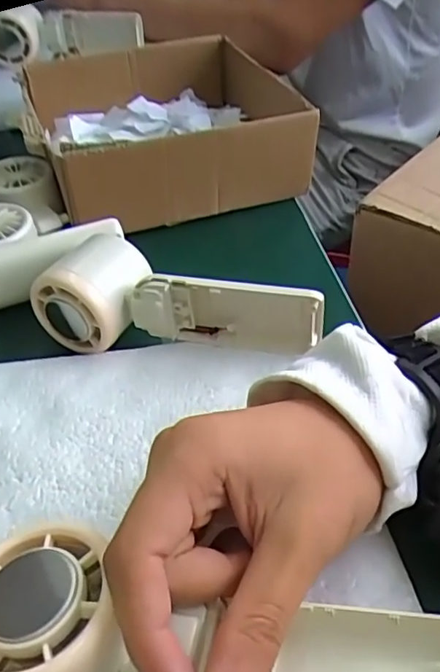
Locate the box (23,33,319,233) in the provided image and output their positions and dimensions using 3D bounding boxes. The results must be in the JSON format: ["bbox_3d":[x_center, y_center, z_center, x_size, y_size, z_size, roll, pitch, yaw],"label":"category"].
[{"bbox_3d":[-0.044,-0.195,0.505,0.215,0.075,0.236,-15,46,-13],"label":"box"}]

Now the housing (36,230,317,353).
[{"bbox_3d":[-0.025,-0.017,0.332,0.166,0.045,0.061,10,44,12],"label":"housing"}]

